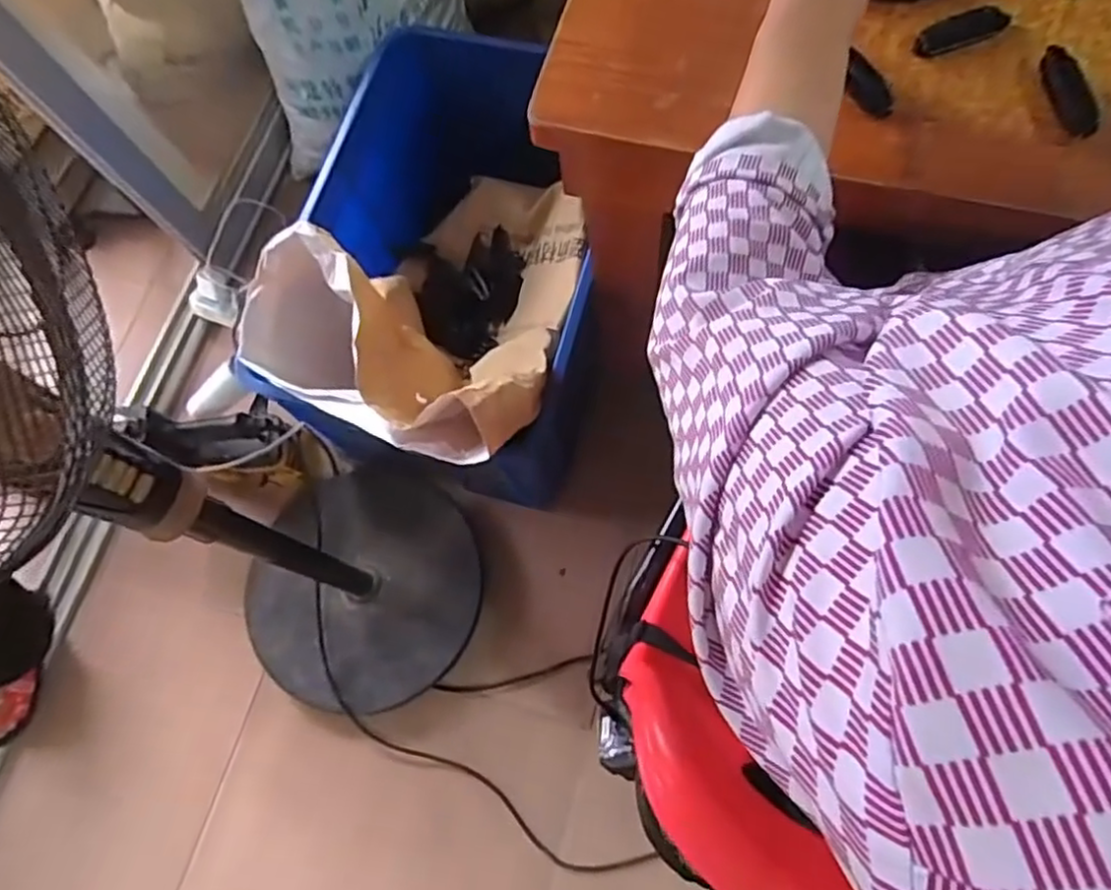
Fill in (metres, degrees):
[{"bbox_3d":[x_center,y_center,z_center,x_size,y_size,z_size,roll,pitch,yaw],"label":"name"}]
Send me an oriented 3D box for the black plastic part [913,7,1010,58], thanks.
[{"bbox_3d":[0.330,-0.333,0.546,0.078,0.016,0.021,-22,73,-3],"label":"black plastic part"}]

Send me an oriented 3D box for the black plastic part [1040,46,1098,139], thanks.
[{"bbox_3d":[0.390,-0.268,0.513,0.024,0.010,0.075,-11,73,1],"label":"black plastic part"}]

